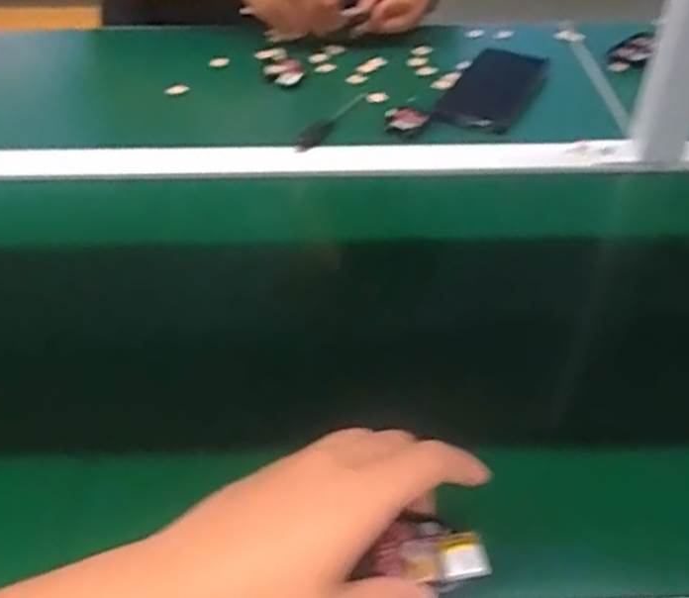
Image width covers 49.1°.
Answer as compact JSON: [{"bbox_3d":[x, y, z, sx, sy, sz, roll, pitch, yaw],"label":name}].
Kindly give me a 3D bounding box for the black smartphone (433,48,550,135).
[{"bbox_3d":[0.156,-0.222,0.795,0.082,0.012,0.167,18,45,20],"label":"black smartphone"}]

